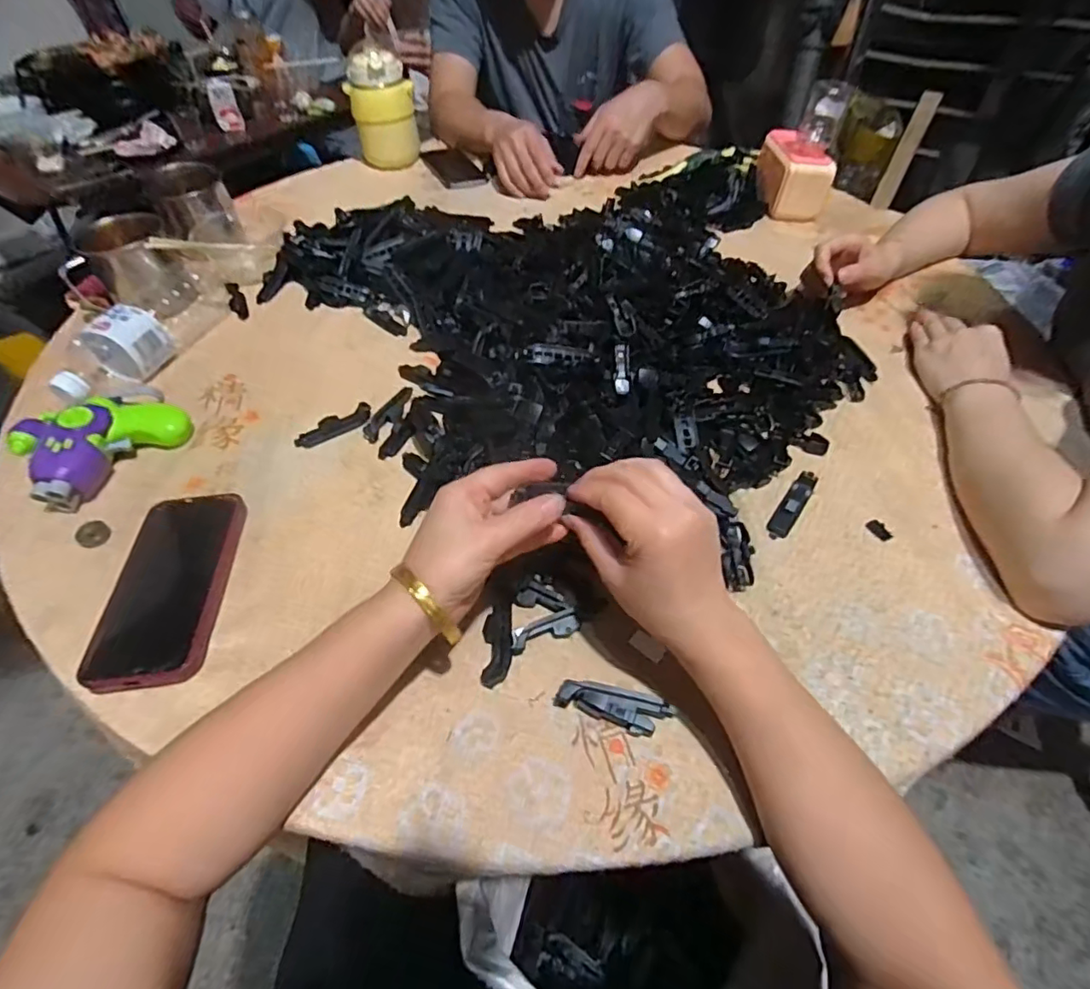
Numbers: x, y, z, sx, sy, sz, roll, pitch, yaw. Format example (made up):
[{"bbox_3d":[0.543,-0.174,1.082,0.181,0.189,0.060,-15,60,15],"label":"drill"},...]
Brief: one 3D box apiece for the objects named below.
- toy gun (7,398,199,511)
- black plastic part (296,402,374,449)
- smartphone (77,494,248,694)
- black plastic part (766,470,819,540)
[{"bbox_3d":[-0.410,-0.053,0.509,0.088,0.052,0.129,31,58,24],"label":"toy gun"},{"bbox_3d":[-0.204,-0.065,0.540,0.076,0.011,0.021,-30,56,-20],"label":"black plastic part"},{"bbox_3d":[-0.286,0.069,0.429,0.079,0.018,0.162,-6,51,-3],"label":"smartphone"},{"bbox_3d":[0.210,0.008,0.472,0.018,0.015,0.074,30,58,23],"label":"black plastic part"}]

